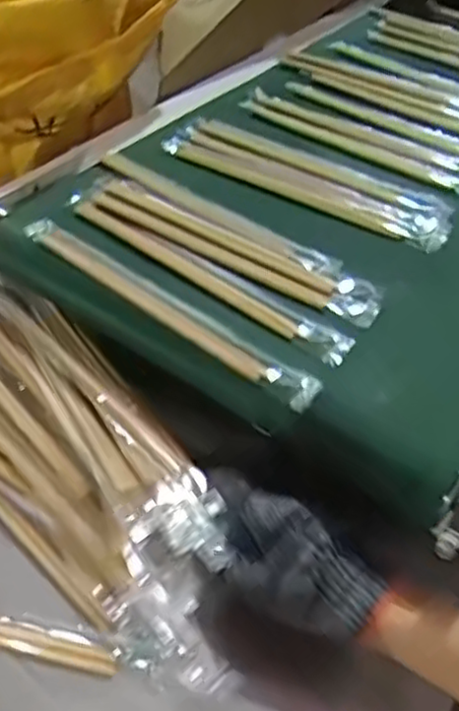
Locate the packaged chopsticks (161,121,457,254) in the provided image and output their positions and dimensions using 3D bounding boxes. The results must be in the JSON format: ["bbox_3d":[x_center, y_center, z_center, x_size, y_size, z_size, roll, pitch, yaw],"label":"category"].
[{"bbox_3d":[0.066,-0.149,0.604,0.250,0.011,0.071,24,47,19],"label":"packaged chopsticks"}]

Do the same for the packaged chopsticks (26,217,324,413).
[{"bbox_3d":[-0.045,-0.036,0.483,0.250,0.006,0.025,33,56,24],"label":"packaged chopsticks"}]

